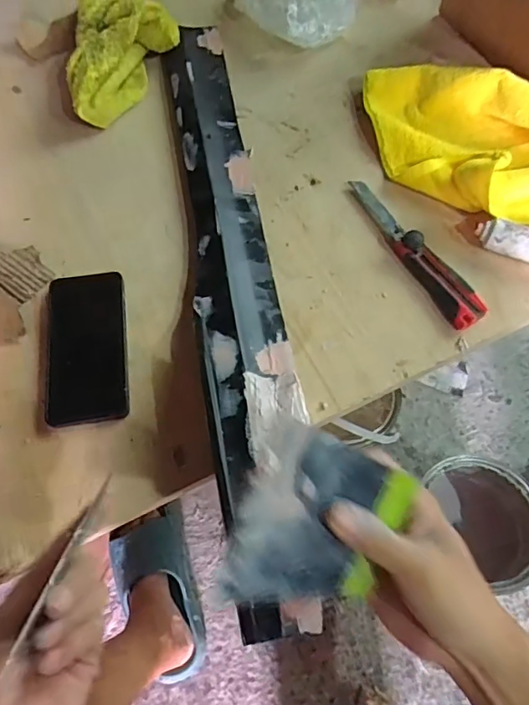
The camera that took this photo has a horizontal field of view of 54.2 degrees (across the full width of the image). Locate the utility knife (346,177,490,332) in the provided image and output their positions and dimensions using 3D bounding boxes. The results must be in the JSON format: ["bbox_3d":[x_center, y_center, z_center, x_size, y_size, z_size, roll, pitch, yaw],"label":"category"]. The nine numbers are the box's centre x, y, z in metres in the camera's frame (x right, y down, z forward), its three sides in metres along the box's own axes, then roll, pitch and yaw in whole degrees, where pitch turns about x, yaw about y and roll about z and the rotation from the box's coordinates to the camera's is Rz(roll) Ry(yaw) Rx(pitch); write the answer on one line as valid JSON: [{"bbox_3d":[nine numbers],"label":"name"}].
[{"bbox_3d":[0.163,-0.119,0.572,0.037,0.025,0.219,-26,66,-12],"label":"utility knife"}]

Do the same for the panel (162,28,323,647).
[{"bbox_3d":[-0.046,-0.151,0.582,0.088,0.039,0.684,-9,64,-4],"label":"panel"}]

